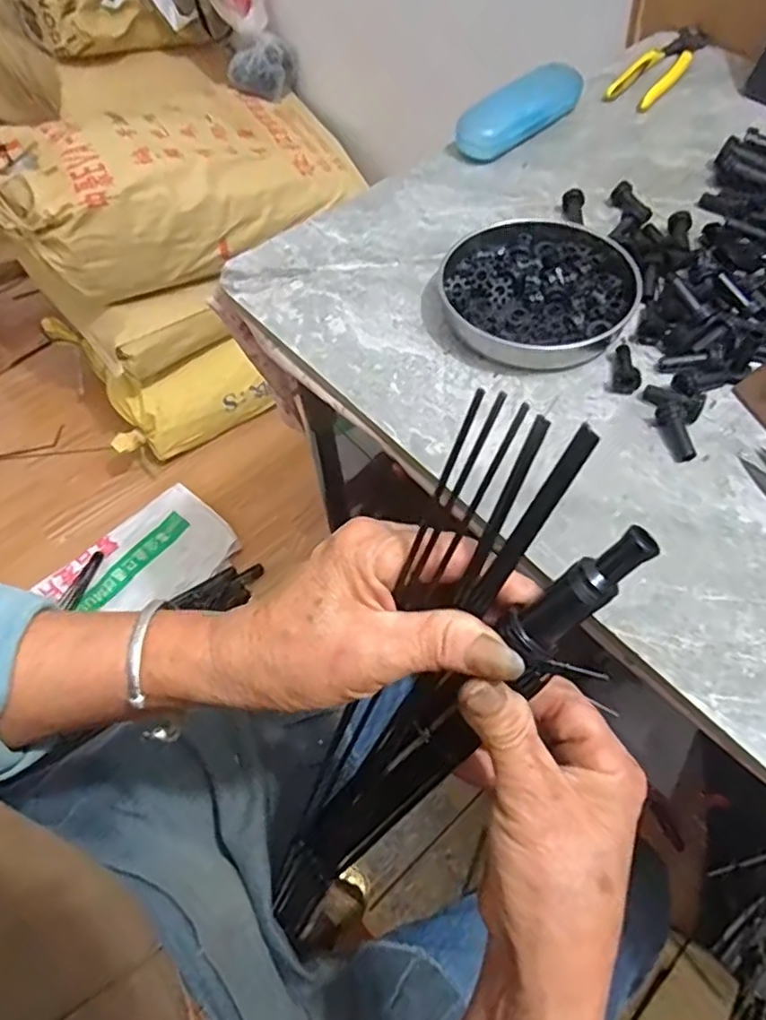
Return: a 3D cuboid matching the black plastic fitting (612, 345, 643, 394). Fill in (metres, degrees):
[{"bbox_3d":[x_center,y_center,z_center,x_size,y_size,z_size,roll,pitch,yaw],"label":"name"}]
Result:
[{"bbox_3d":[0.167,-0.097,0.442,0.017,0.011,0.038,9,59,9],"label":"black plastic fitting"}]

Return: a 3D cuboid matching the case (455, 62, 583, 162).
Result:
[{"bbox_3d":[0.128,-0.375,0.605,0.148,0.037,0.045,-39,63,-19],"label":"case"}]

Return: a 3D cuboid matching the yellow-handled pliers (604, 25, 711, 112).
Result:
[{"bbox_3d":[0.279,-0.449,0.657,0.047,0.013,0.155,30,64,21],"label":"yellow-handled pliers"}]

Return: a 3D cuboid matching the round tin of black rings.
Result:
[{"bbox_3d":[0.116,-0.165,0.478,0.146,0.020,0.132,-33,61,-17],"label":"round tin of black rings"}]

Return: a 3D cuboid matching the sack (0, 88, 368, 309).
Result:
[{"bbox_3d":[-0.365,-0.590,1.144,0.627,0.207,0.310,-30,61,-15],"label":"sack"}]

